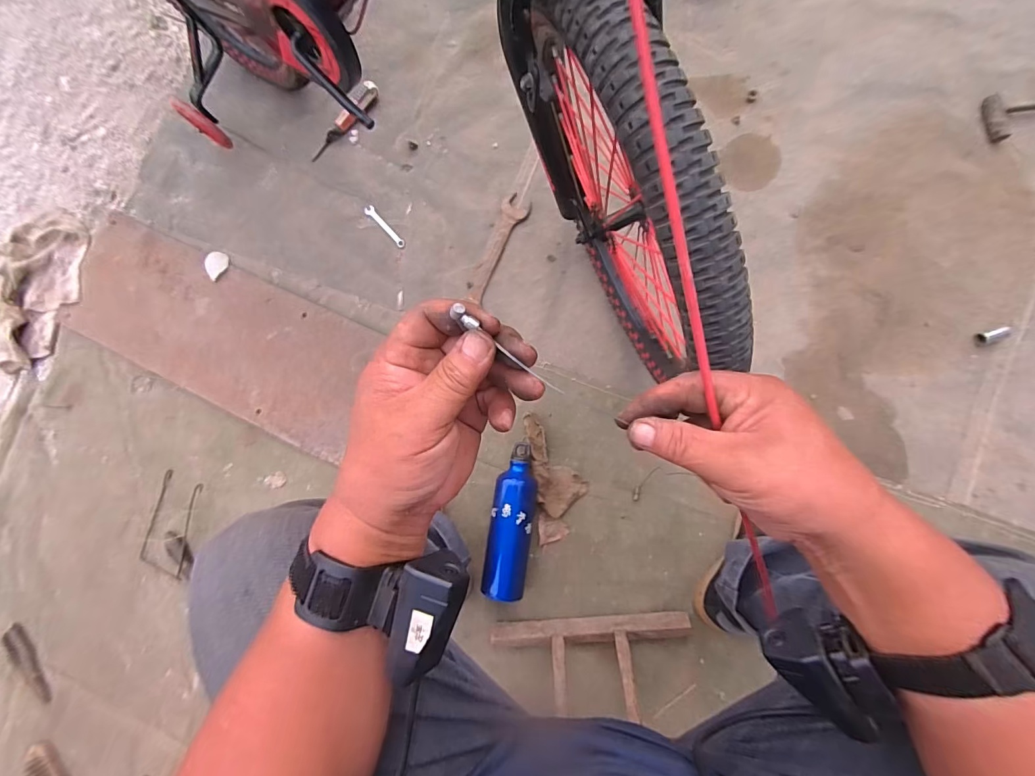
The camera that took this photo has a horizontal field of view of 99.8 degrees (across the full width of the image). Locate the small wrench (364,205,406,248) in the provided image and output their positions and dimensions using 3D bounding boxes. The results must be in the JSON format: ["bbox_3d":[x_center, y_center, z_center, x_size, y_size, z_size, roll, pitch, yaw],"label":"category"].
[{"bbox_3d":[-0.253,-0.308,0.833,0.018,0.004,0.104,-44,89,-9],"label":"small wrench"}]

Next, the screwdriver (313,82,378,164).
[{"bbox_3d":[-0.340,-0.522,0.852,0.028,0.031,0.185,40,90,10],"label":"screwdriver"}]

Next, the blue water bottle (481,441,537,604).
[{"bbox_3d":[-0.009,0.220,0.732,0.071,0.059,0.247,6,85,8],"label":"blue water bottle"}]

